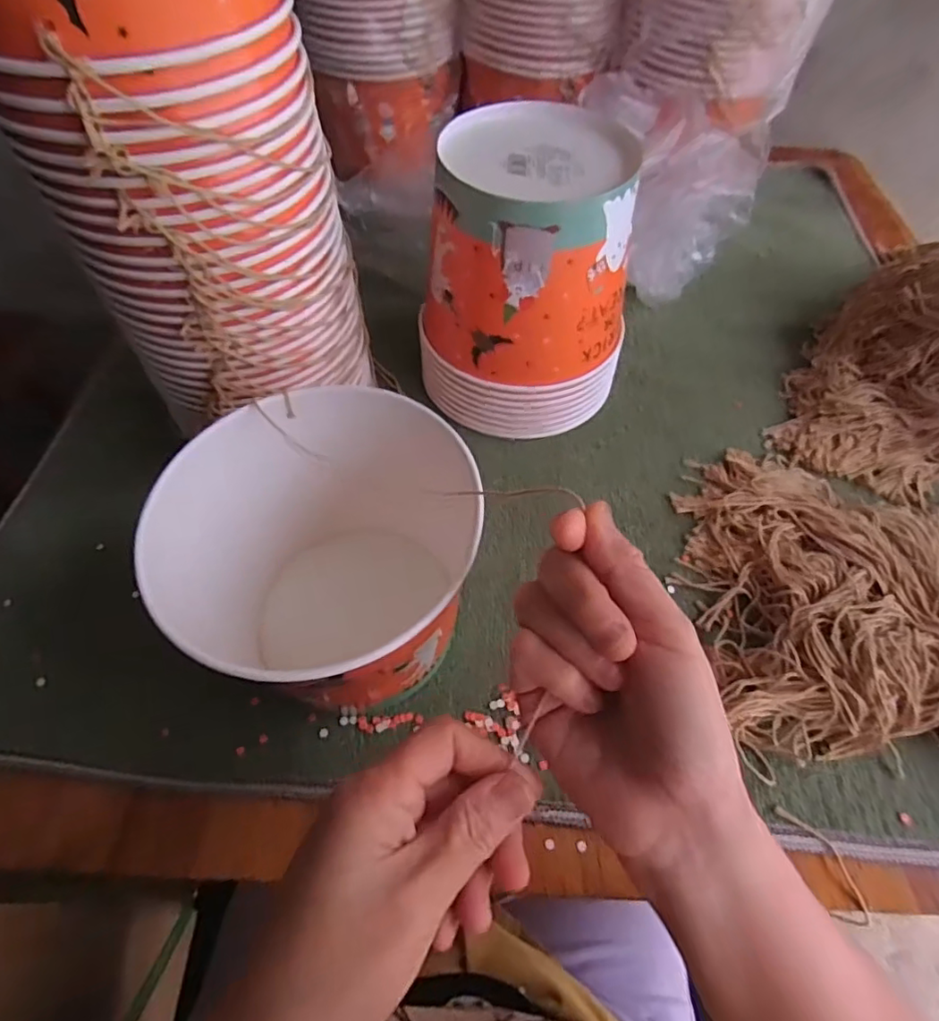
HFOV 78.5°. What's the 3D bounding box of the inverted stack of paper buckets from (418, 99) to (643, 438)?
[{"bbox_3d":[0.047,-0.171,0.442,0.154,0.188,0.141,19,58,11],"label":"inverted stack of paper buckets"}]

